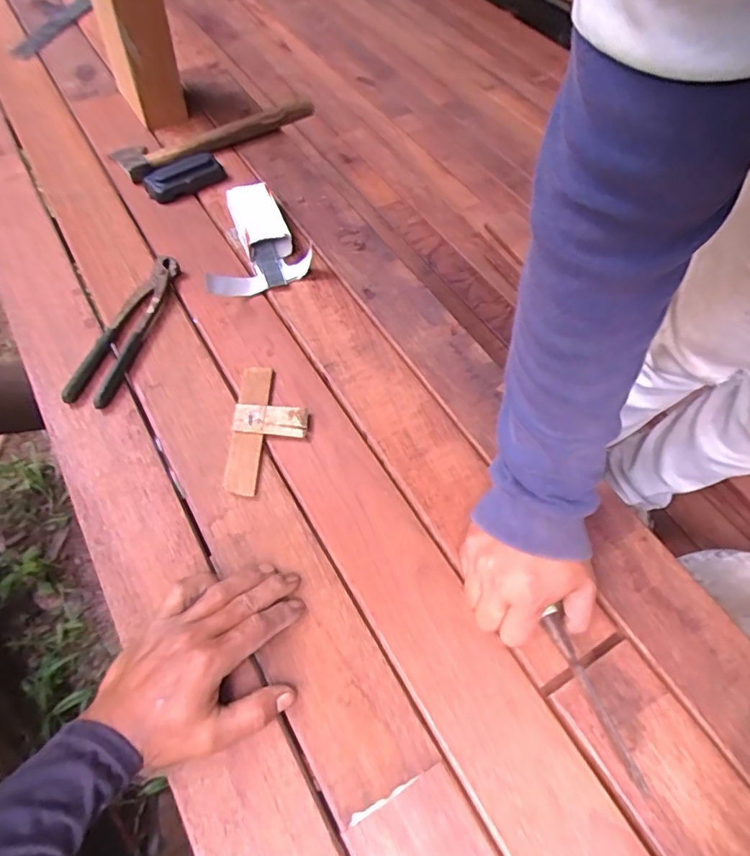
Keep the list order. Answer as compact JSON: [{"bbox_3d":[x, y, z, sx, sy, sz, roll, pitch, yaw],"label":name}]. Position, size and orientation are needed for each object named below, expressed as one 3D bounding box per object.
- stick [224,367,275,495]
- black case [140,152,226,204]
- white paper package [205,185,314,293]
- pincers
[{"bbox_3d":[-0.128,-0.001,0.560,0.032,0.008,0.147,2,57,0],"label":"stick"},{"bbox_3d":[-0.266,-0.350,0.772,0.109,0.026,0.052,-27,62,-18],"label":"black case"},{"bbox_3d":[-0.162,-0.243,0.709,0.134,0.045,0.164,-18,59,-13],"label":"white paper package"},{"bbox_3d":[-0.283,-0.116,0.630,0.048,0.027,0.220,12,57,6],"label":"pincers"}]

